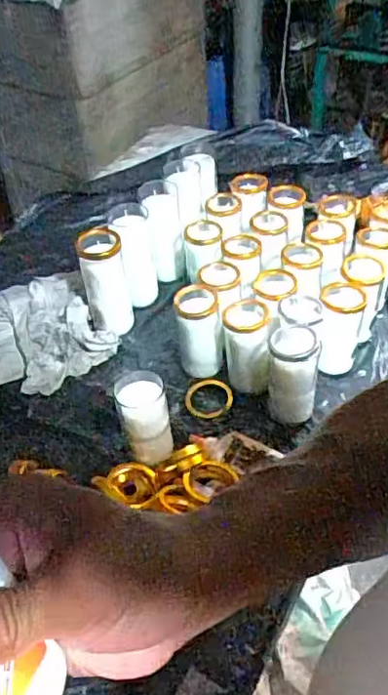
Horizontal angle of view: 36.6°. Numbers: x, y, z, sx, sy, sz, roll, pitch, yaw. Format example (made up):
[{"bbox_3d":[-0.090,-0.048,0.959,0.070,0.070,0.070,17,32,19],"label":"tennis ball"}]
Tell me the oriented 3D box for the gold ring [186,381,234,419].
[{"bbox_3d":[0.024,0.079,0.900,0.073,0.014,0.068,-2,44,2],"label":"gold ring"}]

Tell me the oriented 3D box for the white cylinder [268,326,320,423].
[{"bbox_3d":[0.139,0.047,0.841,0.066,0.152,0.073,5,45,9],"label":"white cylinder"}]

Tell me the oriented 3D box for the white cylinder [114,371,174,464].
[{"bbox_3d":[-0.064,0.105,0.798,0.070,0.128,0.072,-7,44,-3],"label":"white cylinder"}]

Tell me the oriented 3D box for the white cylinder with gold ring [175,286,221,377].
[{"bbox_3d":[0.006,-0.020,0.908,0.065,0.134,0.068,-4,44,0],"label":"white cylinder with gold ring"}]

